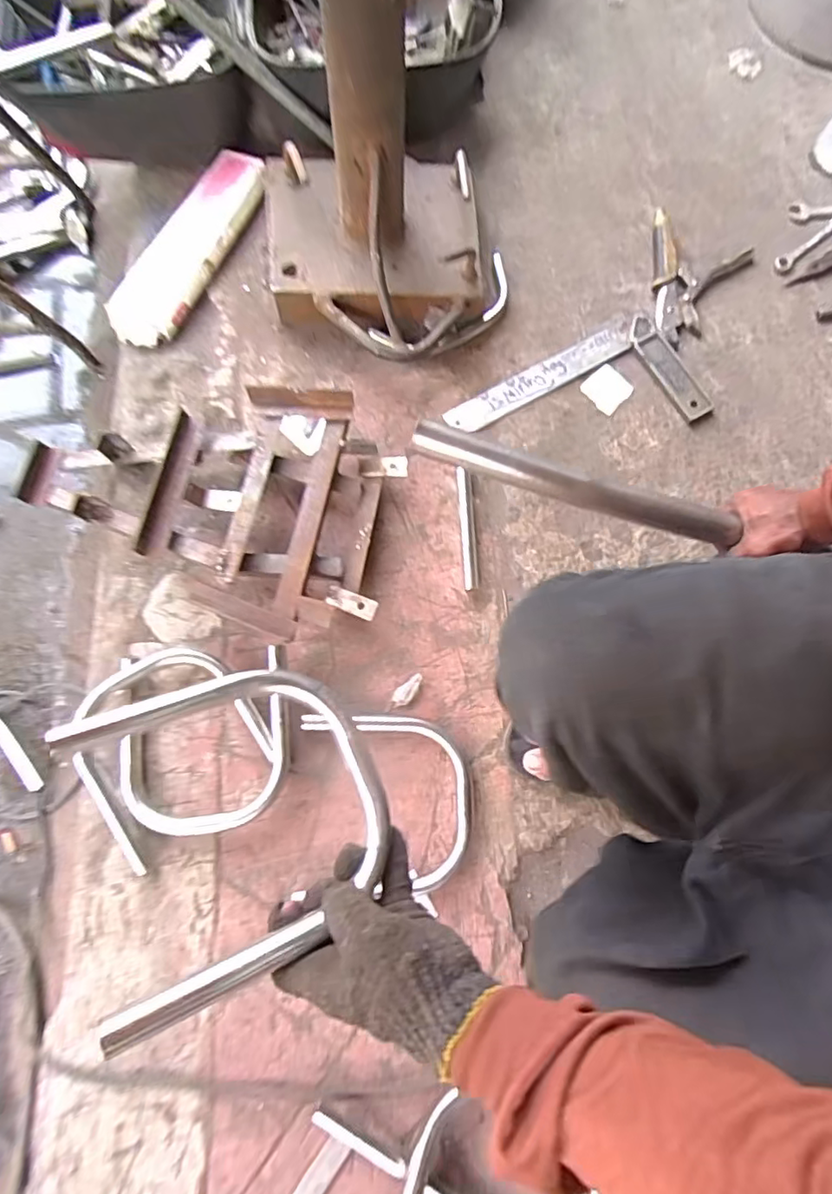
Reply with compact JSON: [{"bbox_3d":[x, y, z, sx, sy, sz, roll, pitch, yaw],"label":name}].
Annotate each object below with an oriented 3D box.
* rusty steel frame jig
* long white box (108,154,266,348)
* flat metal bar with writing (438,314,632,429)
[{"bbox_3d":[-0.278,-0.132,0.744,0.480,0.083,0.309,12,74,3],"label":"rusty steel frame jig"},{"bbox_3d":[-0.335,-0.512,0.851,0.099,0.023,0.323,32,85,-3],"label":"long white box"},{"bbox_3d":[0.187,-0.328,0.861,0.316,0.010,0.049,-29,84,-6],"label":"flat metal bar with writing"}]

